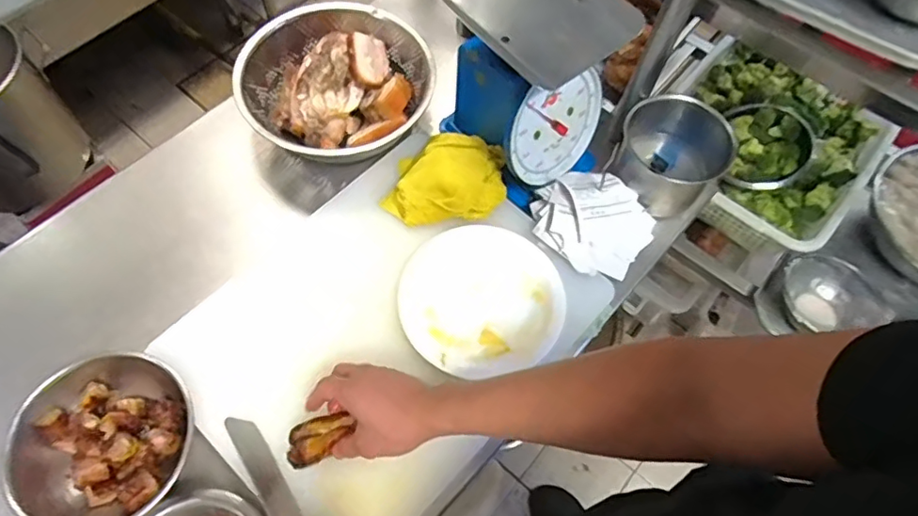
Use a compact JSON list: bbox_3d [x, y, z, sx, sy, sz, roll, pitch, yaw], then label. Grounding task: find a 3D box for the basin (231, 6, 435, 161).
[{"bbox_3d":[-0.165,-0.228,0.786,0.242,0.089,0.206,-32,68,-17],"label":"basin"}]

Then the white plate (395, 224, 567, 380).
[{"bbox_3d":[0.025,0.045,0.682,0.187,0.011,0.179,1,63,-2],"label":"white plate"}]

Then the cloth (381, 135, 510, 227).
[{"bbox_3d":[-0.017,-0.107,0.739,0.151,0.041,0.118,-5,63,-5],"label":"cloth"}]

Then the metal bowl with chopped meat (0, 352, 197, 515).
[{"bbox_3d":[-0.354,0.183,0.590,0.167,0.066,0.167,1,63,-2],"label":"metal bowl with chopped meat"}]

